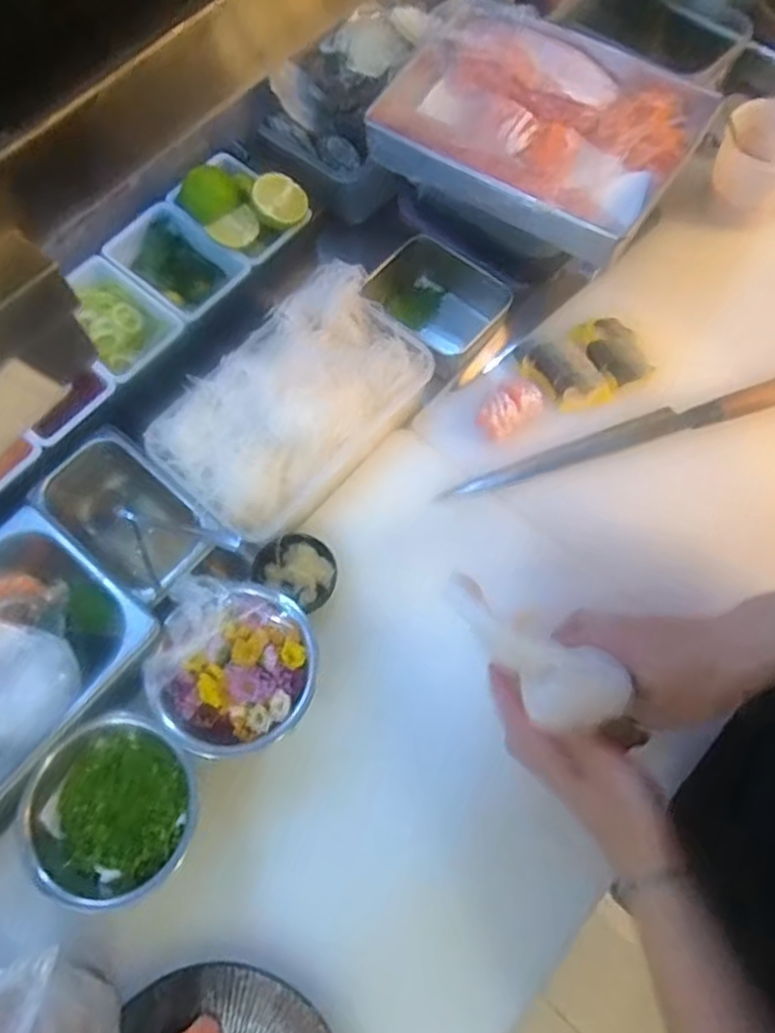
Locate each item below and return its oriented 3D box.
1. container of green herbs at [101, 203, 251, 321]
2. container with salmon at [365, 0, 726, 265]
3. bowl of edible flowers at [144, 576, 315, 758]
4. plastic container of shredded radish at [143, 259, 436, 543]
[{"bbox_3d":[-0.217,-0.255,0.748,0.145,0.066,0.088,39,74,17],"label":"container of green herbs"},{"bbox_3d":[0.138,-0.392,0.709,0.307,0.046,0.225,31,72,15],"label":"container with salmon"},{"bbox_3d":[-0.129,0.127,0.607,0.132,0.049,0.133,0,73,-1],"label":"bowl of edible flowers"},{"bbox_3d":[-0.085,-0.109,0.675,0.160,0.052,0.256,42,77,11],"label":"plastic container of shredded radish"}]

